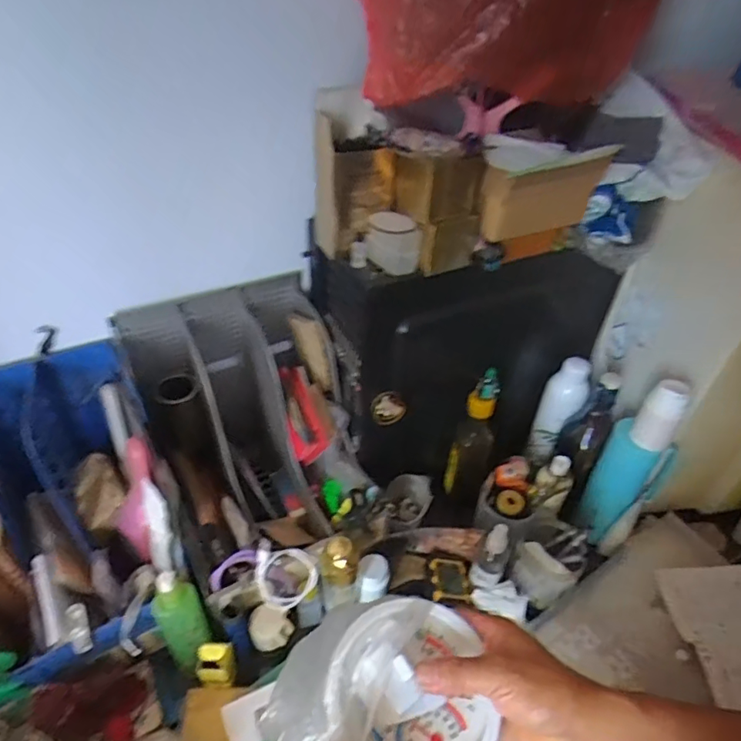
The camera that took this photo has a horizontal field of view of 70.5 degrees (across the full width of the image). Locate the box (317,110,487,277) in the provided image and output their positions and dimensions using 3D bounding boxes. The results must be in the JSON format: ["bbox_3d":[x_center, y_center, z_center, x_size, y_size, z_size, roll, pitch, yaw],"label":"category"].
[{"bbox_3d":[0.022,-0.176,0.549,0.171,0.129,0.077,19,44,19],"label":"box"}]

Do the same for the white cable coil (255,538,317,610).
[{"bbox_3d":[-0.101,0.240,0.619,0.074,0.074,0.018,12,-2,-20],"label":"white cable coil"}]

